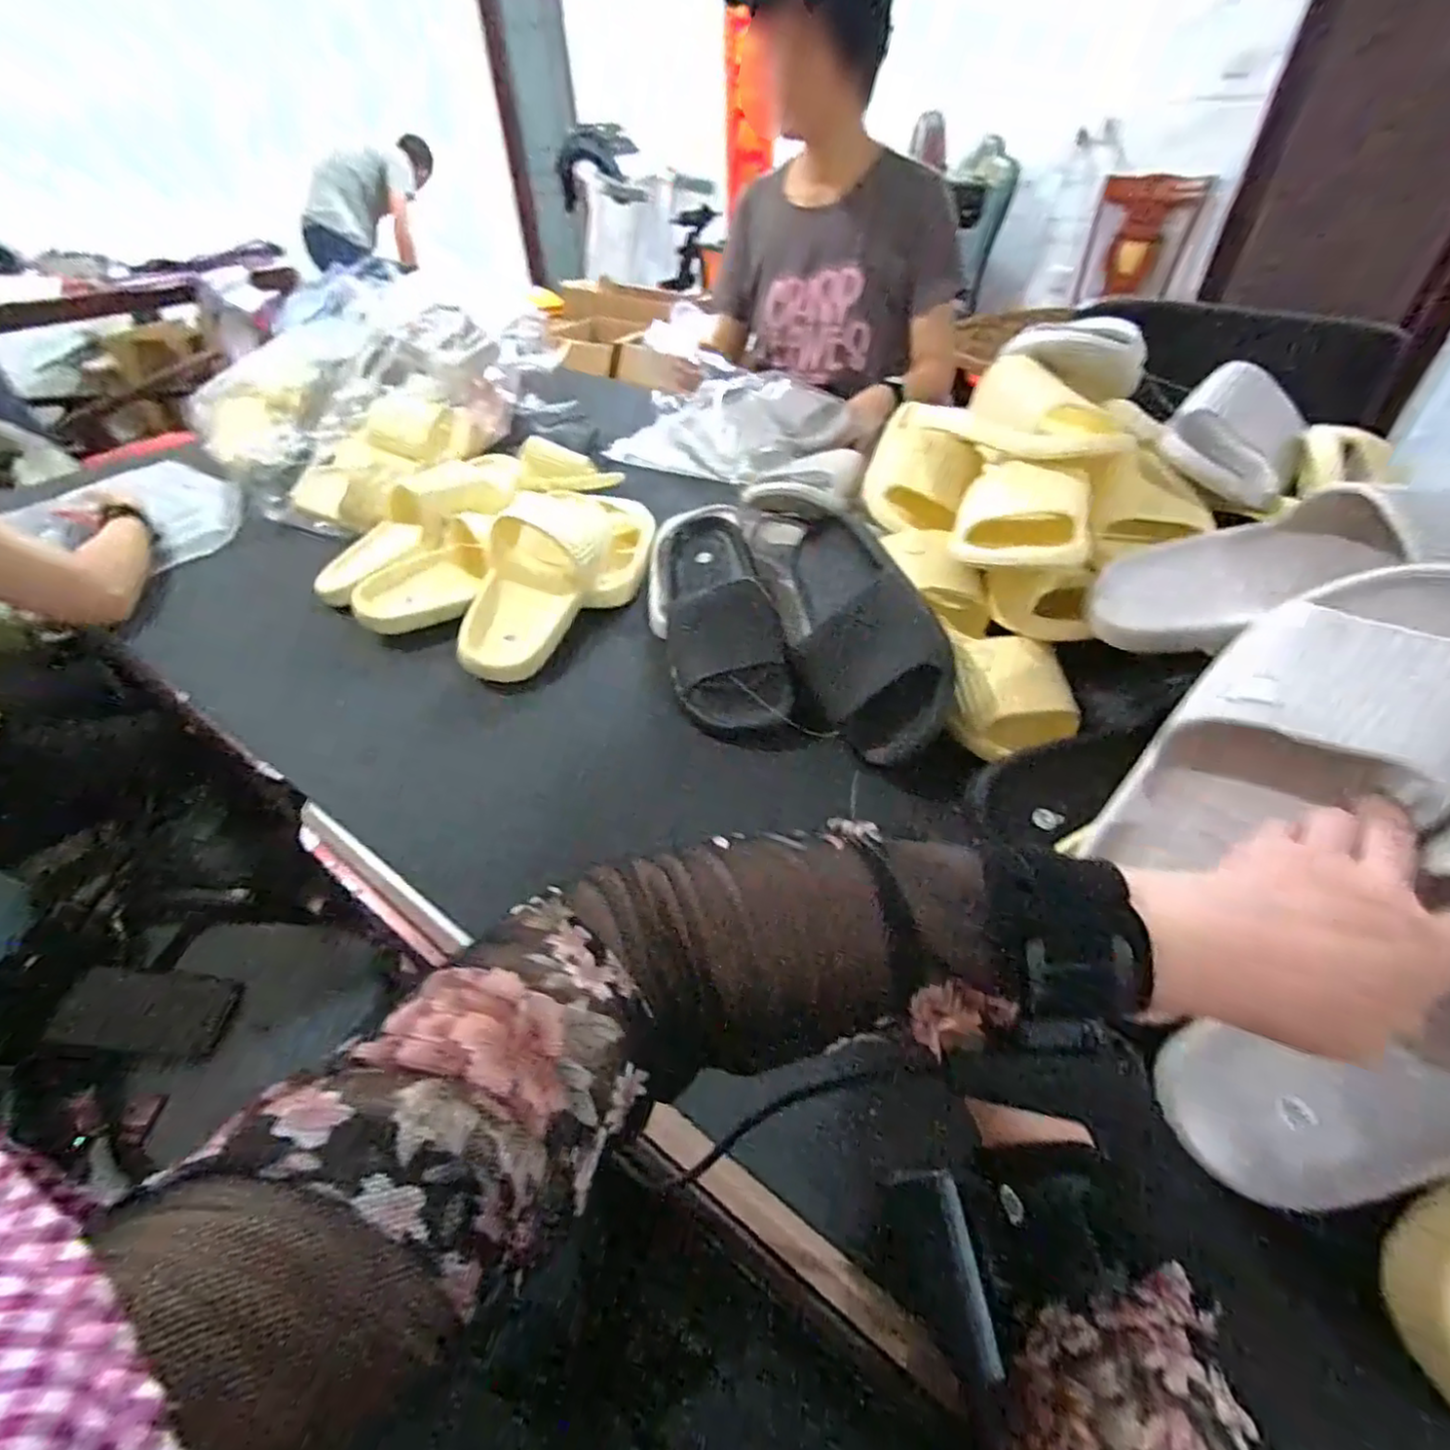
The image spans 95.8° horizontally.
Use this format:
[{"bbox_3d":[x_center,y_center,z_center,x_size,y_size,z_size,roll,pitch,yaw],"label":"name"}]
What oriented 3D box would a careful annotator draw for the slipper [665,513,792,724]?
[{"bbox_3d":[-0.010,-0.107,0.625,0.100,0.077,0.249,-7,43,-6],"label":"slipper"}]

